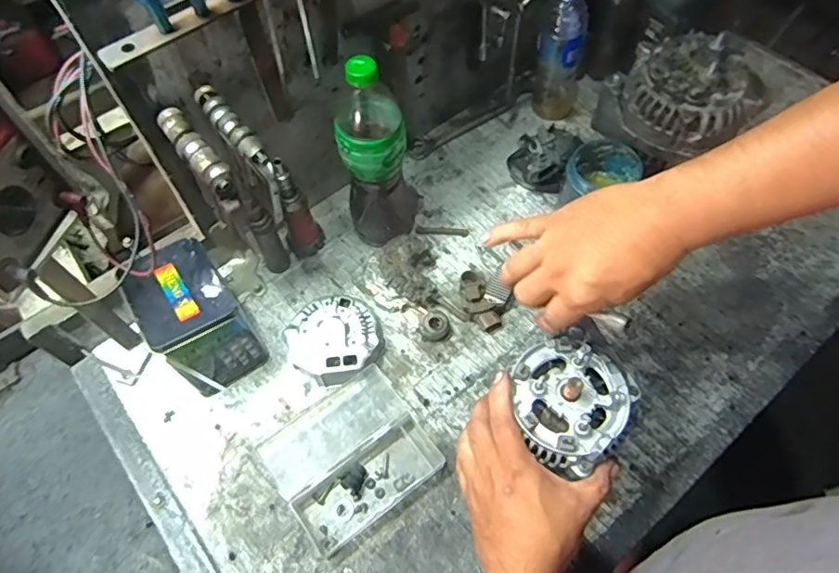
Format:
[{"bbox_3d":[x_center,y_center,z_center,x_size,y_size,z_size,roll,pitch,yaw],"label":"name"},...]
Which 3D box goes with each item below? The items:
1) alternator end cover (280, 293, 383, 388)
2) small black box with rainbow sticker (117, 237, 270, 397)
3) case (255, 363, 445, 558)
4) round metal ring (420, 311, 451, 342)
[{"bbox_3d":[-0.102,0.059,0.674,0.111,0.031,0.107,9,60,7],"label":"alternator end cover"},{"bbox_3d":[-0.252,0.041,0.642,0.095,0.142,0.139,-34,64,-17],"label":"small black box with rainbow sticker"},{"bbox_3d":[-0.078,0.185,0.619,0.161,0.027,0.144,-33,64,-17],"label":"case"},{"bbox_3d":[0.020,0.048,0.687,0.037,0.024,0.031,1,59,2],"label":"round metal ring"}]

